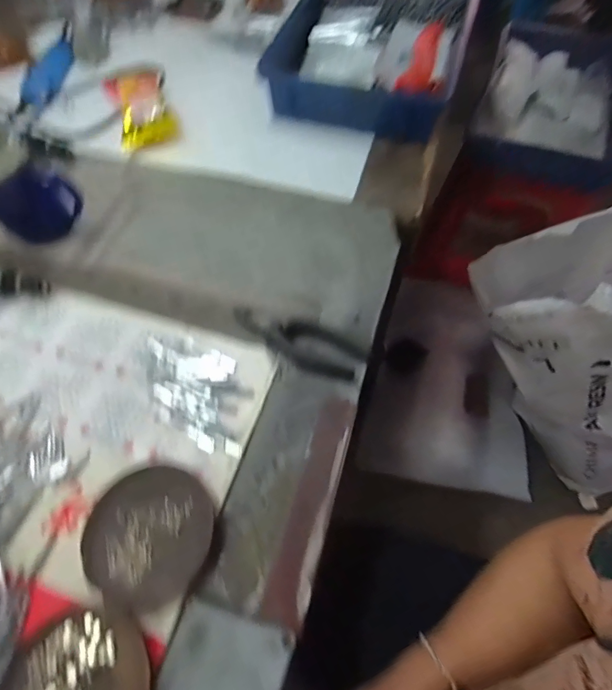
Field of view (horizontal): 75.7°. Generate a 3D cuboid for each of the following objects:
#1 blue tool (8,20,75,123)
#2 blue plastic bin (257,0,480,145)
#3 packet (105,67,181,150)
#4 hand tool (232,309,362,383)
[{"bbox_3d":[-0.462,-0.495,0.709,0.062,0.025,0.270,2,62,3],"label":"blue tool"},{"bbox_3d":[0.130,-0.560,0.690,0.288,0.079,0.437,16,63,10],"label":"blue plastic bin"},{"bbox_3d":[-0.258,-0.366,0.621,0.100,0.061,0.116,-18,62,-6],"label":"packet"},{"bbox_3d":[-0.010,-0.010,0.444,0.153,0.012,0.058,27,67,17],"label":"hand tool"}]

